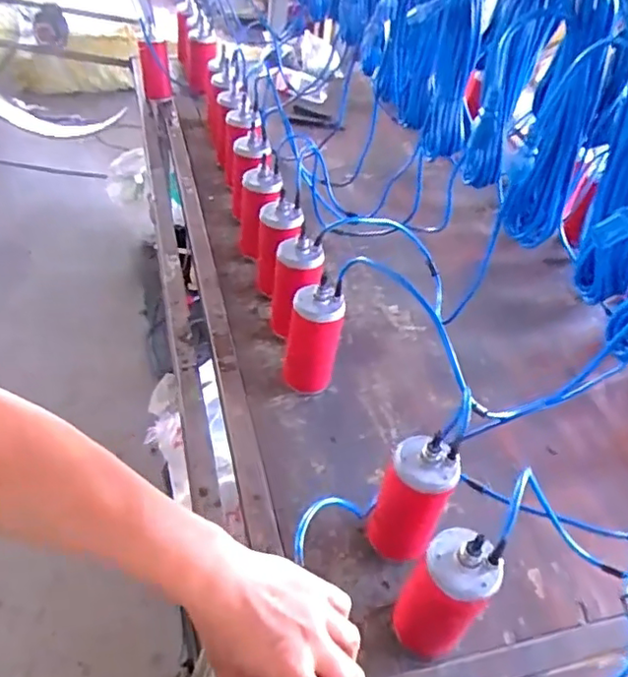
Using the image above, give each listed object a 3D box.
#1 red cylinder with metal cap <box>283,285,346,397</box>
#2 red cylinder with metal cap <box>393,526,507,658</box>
[{"bbox_3d":[-0.001,0.010,0.937,0.082,0.195,0.063,6,43,-3],"label":"red cylinder with metal cap"},{"bbox_3d":[0.143,0.283,0.662,0.084,0.204,0.078,5,43,-4],"label":"red cylinder with metal cap"}]

